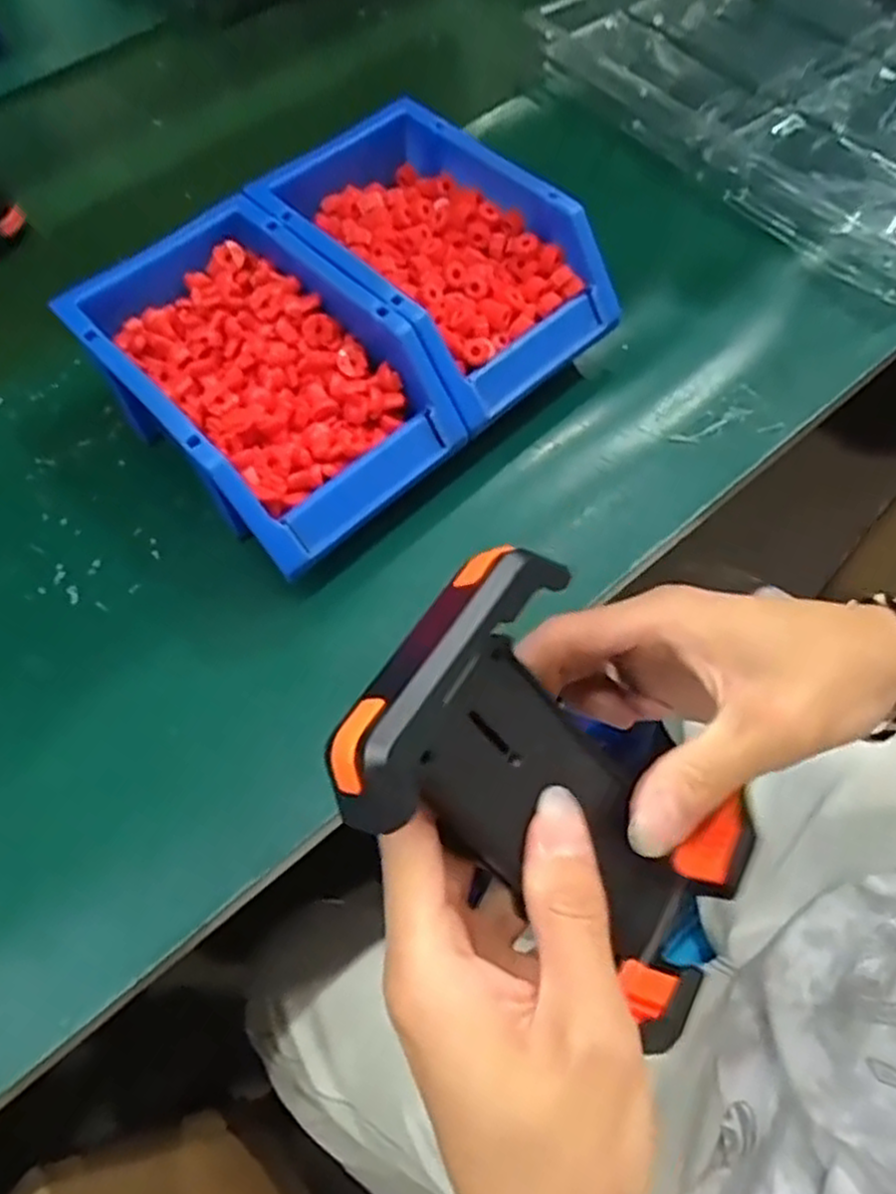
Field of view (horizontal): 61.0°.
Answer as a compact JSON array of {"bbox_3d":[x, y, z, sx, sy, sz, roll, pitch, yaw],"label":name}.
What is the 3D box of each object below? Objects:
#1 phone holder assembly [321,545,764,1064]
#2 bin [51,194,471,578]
[{"bbox_3d":[0.036,0.059,0.229,0.146,0.025,0.085,44,65,-21],"label":"phone holder assembly"},{"bbox_3d":[-0.098,-0.108,0.400,0.124,0.081,0.180,-41,67,-18],"label":"bin"}]

